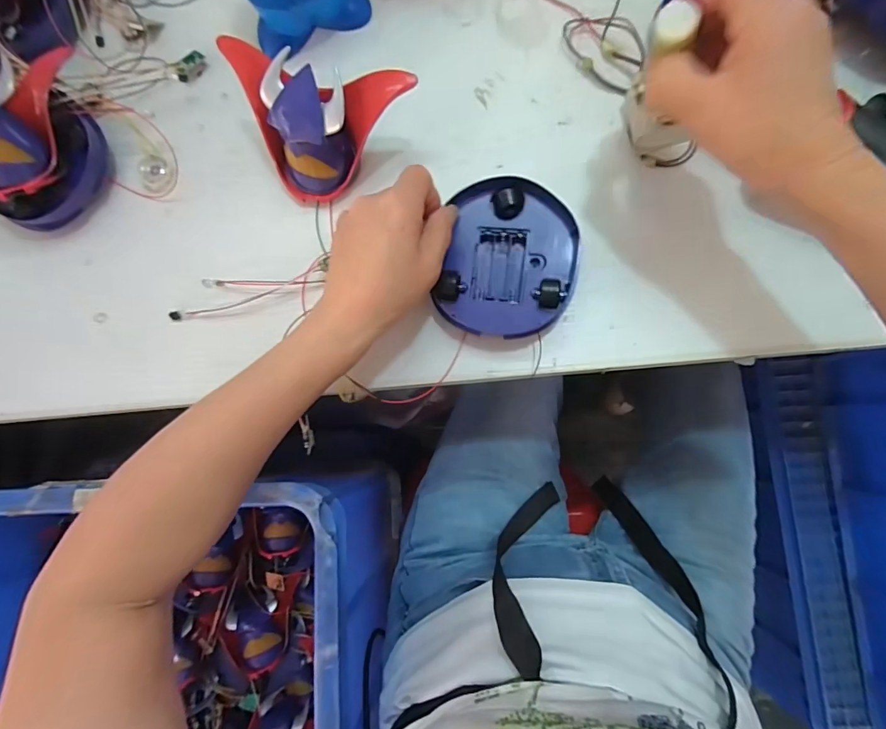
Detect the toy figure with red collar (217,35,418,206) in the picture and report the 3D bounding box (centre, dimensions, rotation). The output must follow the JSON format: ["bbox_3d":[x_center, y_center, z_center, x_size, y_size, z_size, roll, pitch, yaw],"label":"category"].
[{"bbox_3d":[-0.089,-0.167,0.323,0.126,0.067,0.076,10,84,4],"label":"toy figure with red collar"}]

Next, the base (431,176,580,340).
[{"bbox_3d":[0.048,-0.074,0.317,0.090,0.018,0.108,12,84,5],"label":"base"}]

